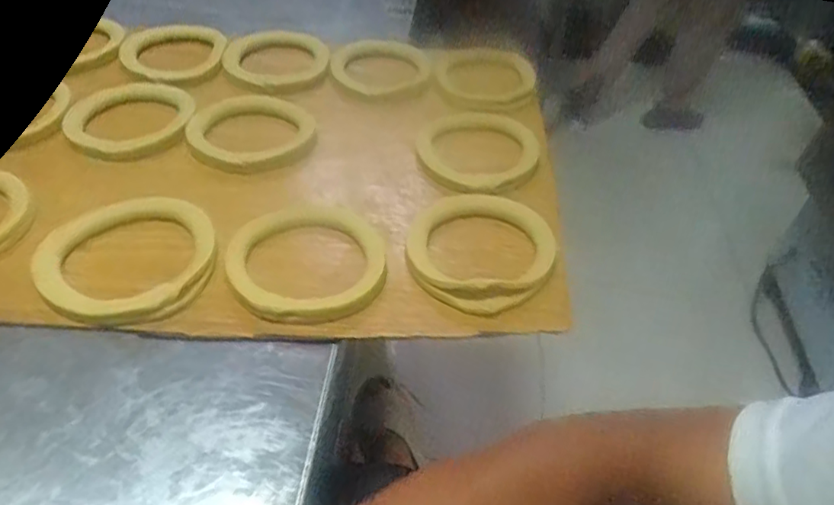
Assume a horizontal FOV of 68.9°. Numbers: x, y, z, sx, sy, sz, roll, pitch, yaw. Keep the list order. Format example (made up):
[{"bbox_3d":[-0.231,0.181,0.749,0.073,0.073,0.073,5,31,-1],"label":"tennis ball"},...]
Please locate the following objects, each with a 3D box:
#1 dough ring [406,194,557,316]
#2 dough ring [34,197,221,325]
[{"bbox_3d":[0.065,-0.007,0.604,0.138,0.021,0.161,16,35,8],"label":"dough ring"},{"bbox_3d":[-0.259,0.008,0.562,0.142,0.027,0.152,3,45,-3],"label":"dough ring"}]

